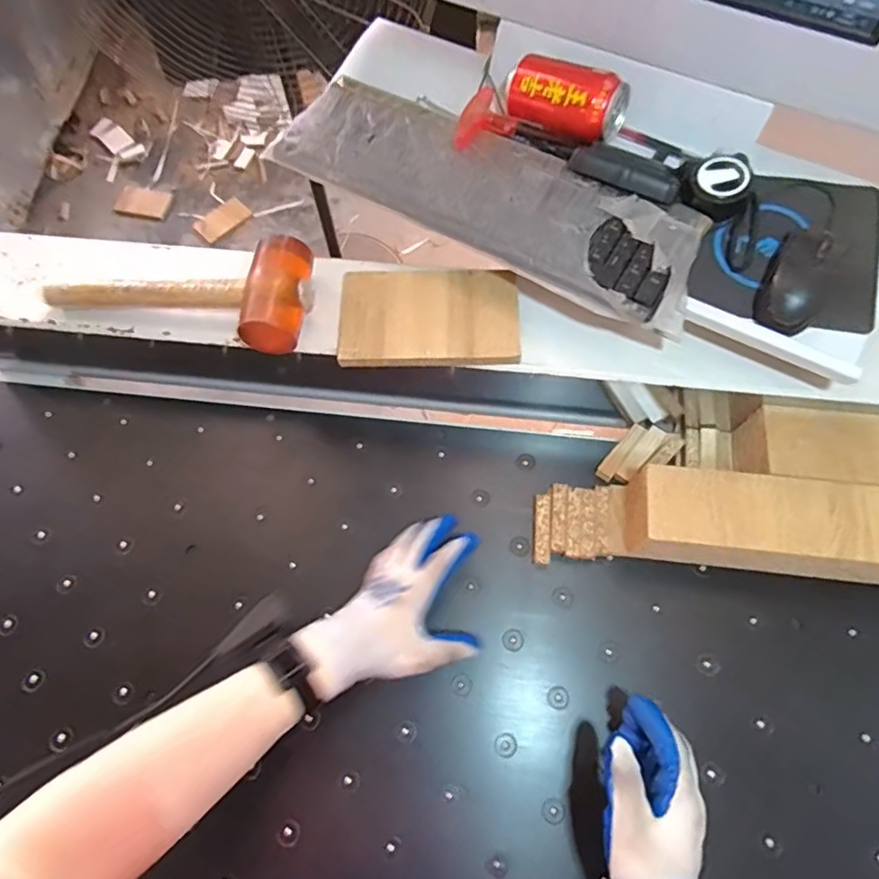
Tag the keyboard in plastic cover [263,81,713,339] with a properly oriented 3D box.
[{"bbox_3d":[0.043,-0.251,0.586,0.440,0.025,0.136,28,72,13],"label":"keyboard in plastic cover"}]

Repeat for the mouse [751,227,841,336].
[{"bbox_3d":[0.336,-0.148,0.540,0.063,0.036,0.095,28,72,13],"label":"mouse"}]

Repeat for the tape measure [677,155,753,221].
[{"bbox_3d":[0.264,-0.245,0.567,0.068,0.036,0.063,8,69,6],"label":"tape measure"}]

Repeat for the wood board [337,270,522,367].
[{"bbox_3d":[-0.010,-0.127,0.601,0.181,0.013,0.108,-1,68,3],"label":"wood board"}]

